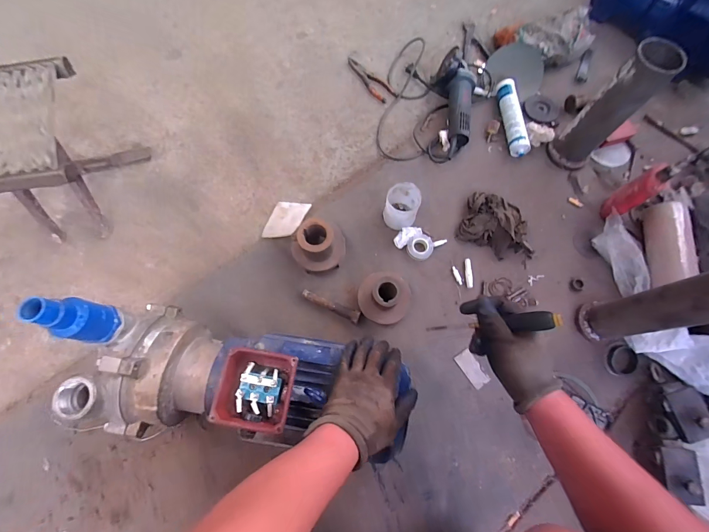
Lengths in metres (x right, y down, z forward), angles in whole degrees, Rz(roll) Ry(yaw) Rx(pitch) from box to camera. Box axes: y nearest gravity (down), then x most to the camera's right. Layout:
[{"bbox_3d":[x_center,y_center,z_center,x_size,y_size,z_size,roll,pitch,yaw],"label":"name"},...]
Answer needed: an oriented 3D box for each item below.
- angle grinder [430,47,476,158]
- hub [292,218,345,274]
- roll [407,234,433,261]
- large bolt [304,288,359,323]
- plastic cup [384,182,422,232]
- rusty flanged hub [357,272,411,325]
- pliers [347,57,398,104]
[{"bbox_3d":[0.268,-0.435,0.893,0.112,0.092,0.318,9,72,1],"label":"angle grinder"},{"bbox_3d":[-0.078,-0.045,0.734,0.116,0.092,0.103,-37,77,-13],"label":"hub"},{"bbox_3d":[0.157,-0.045,0.780,0.060,0.019,0.059,0,72,-1],"label":"roll"},{"bbox_3d":[-0.054,0.089,0.729,0.137,0.022,0.028,22,73,6],"label":"large bolt"},{"bbox_3d":[0.110,-0.137,0.767,0.075,0.080,0.079,0,72,-1],"label":"plastic cup"},{"bbox_3d":[0.067,0.063,0.706,0.112,0.091,0.106,0,72,-1],"label":"rusty flanged hub"},{"bbox_3d":[0.047,-0.549,0.968,0.061,0.021,0.184,-34,76,-12],"label":"pliers"}]

